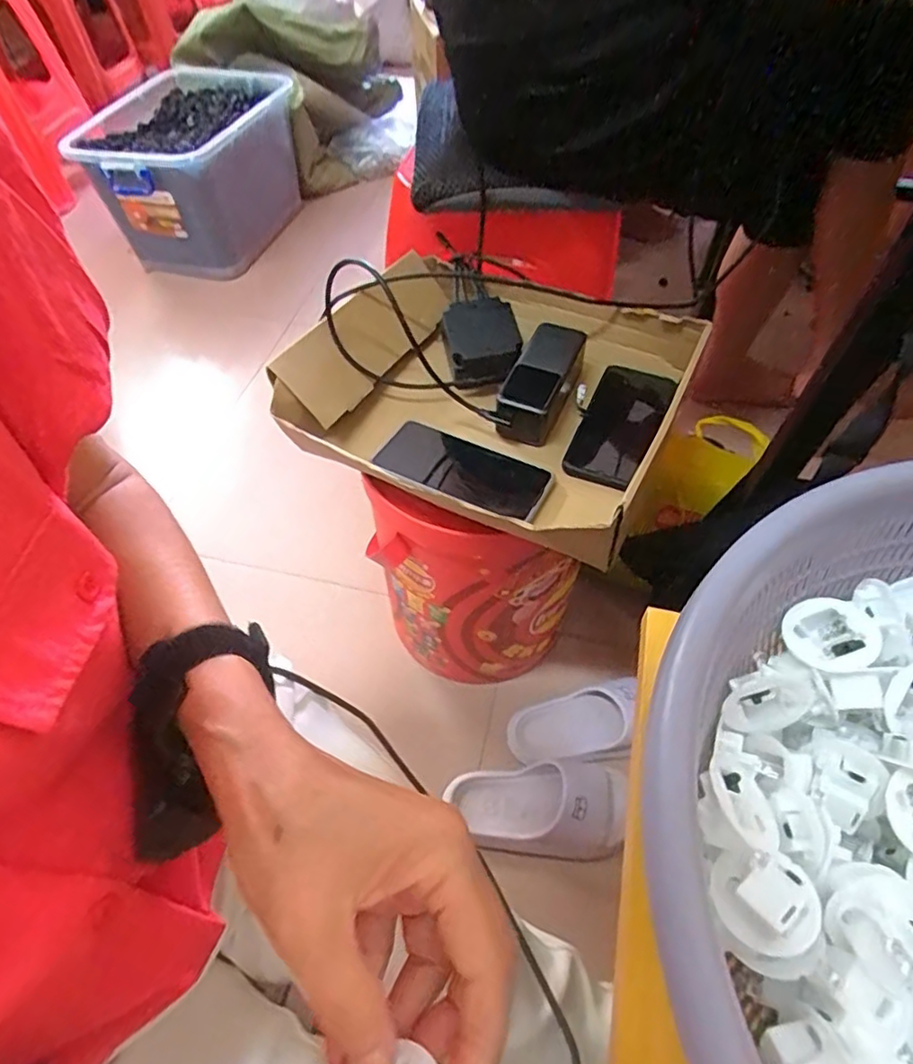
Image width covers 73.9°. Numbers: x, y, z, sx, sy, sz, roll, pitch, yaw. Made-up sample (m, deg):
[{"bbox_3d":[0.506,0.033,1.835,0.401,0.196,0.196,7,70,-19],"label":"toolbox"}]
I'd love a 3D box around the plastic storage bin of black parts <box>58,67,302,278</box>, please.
[{"bbox_3d":[-0.558,-0.753,1.311,0.338,0.269,0.437,9,55,9],"label":"plastic storage bin of black parts"}]

